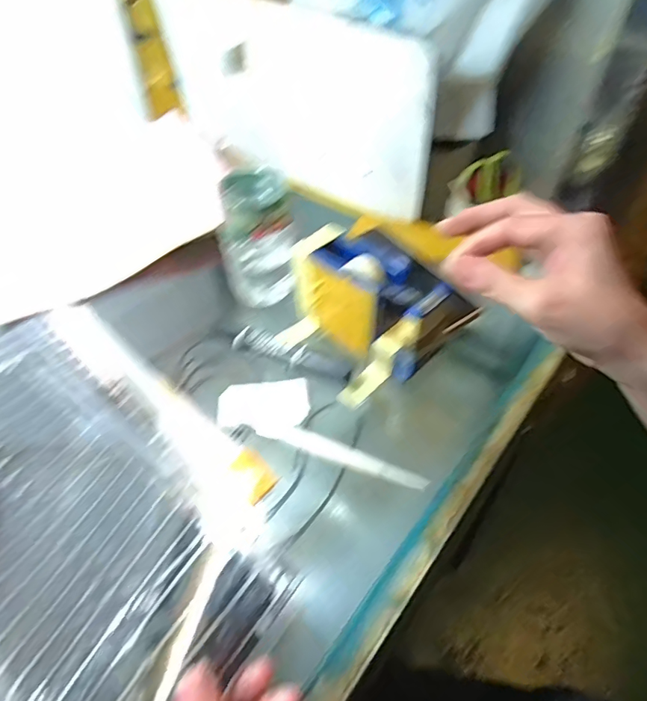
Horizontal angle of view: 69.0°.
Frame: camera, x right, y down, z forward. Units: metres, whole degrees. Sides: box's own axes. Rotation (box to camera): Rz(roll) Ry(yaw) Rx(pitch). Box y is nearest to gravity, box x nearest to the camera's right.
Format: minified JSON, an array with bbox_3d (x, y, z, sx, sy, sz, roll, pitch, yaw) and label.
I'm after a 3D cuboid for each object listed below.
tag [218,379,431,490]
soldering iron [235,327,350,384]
[{"bbox_3d":[-0.001,0.056,0.371,0.172,0.007,0.057,15,51,17],"label":"tag"},{"bbox_3d":[-0.027,0.004,0.415,0.106,0.019,0.023,16,50,16],"label":"soldering iron"}]

